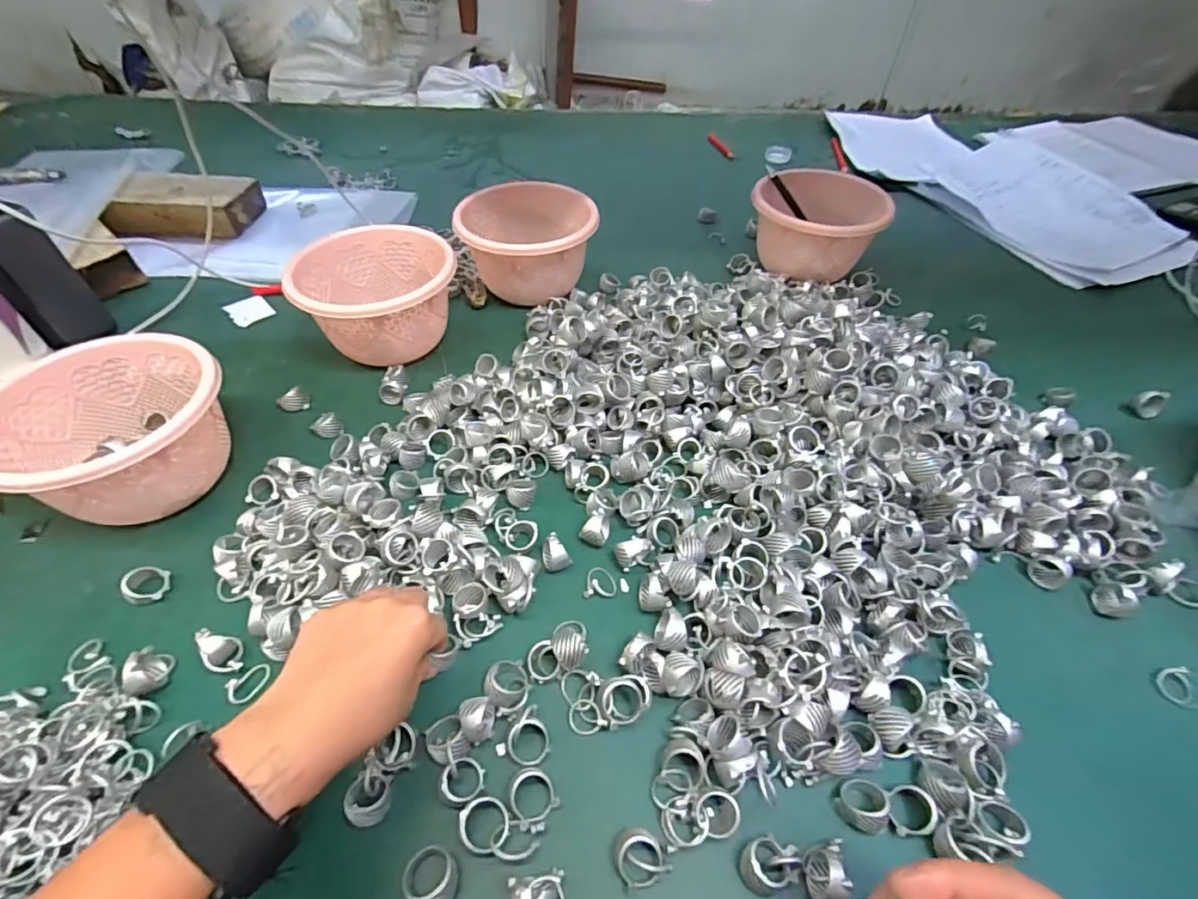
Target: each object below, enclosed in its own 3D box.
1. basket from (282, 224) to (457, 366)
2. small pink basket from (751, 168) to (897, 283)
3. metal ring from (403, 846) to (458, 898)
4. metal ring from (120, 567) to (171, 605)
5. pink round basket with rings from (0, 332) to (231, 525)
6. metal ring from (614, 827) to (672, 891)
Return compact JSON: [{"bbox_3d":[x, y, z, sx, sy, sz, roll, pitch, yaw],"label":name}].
[{"bbox_3d":[-0.209,-0.146,0.521,0.144,0.079,0.127,-8,50,-7],"label":"basket"},{"bbox_3d":[0.250,-0.261,0.630,0.146,0.092,0.138,15,51,12],"label":"small pink basket"},{"bbox_3d":[-0.082,0.208,0.263,0.027,0.018,0.022,24,53,19],"label":"metal ring"},{"bbox_3d":[-0.305,0.092,0.364,0.025,0.014,0.025,0,49,0],"label":"metal ring"},{"bbox_3d":[-0.348,-0.012,0.400,0.132,0.082,0.129,0,49,0],"label":"pink round basket with rings"},{"bbox_3d":[0.020,0.200,0.267,0.023,0.016,0.026,-21,52,-18],"label":"metal ring"}]

